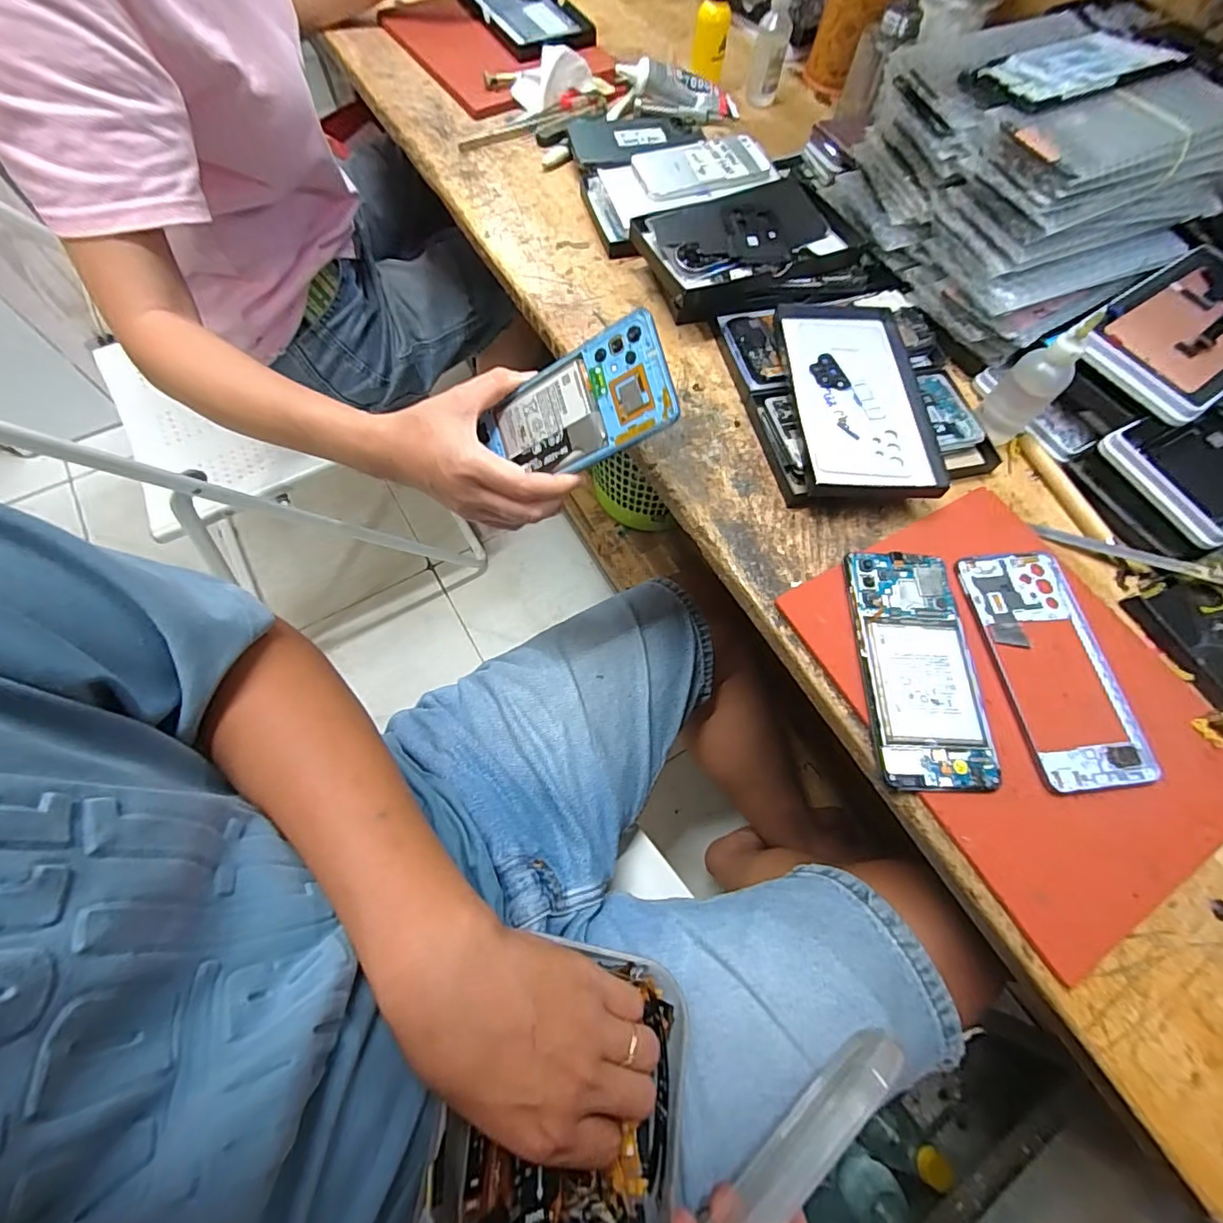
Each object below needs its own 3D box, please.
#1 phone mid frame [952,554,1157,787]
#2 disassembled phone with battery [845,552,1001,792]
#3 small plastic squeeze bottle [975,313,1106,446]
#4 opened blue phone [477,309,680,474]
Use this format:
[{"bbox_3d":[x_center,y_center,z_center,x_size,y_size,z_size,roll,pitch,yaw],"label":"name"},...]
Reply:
[{"bbox_3d":[0.289,0.033,0.354,0.077,0.011,0.158,-8,70,-3],"label":"phone mid frame"},{"bbox_3d":[0.193,0.033,0.344,0.068,0.014,0.153,0,69,0],"label":"disassembled phone with battery"},{"bbox_3d":[0.307,-0.168,0.392,0.032,0.084,0.030,7,67,0],"label":"small plastic squeeze bottle"},{"bbox_3d":[-0.026,-0.131,0.362,0.141,0.006,0.070,-17,90,31],"label":"opened blue phone"}]

